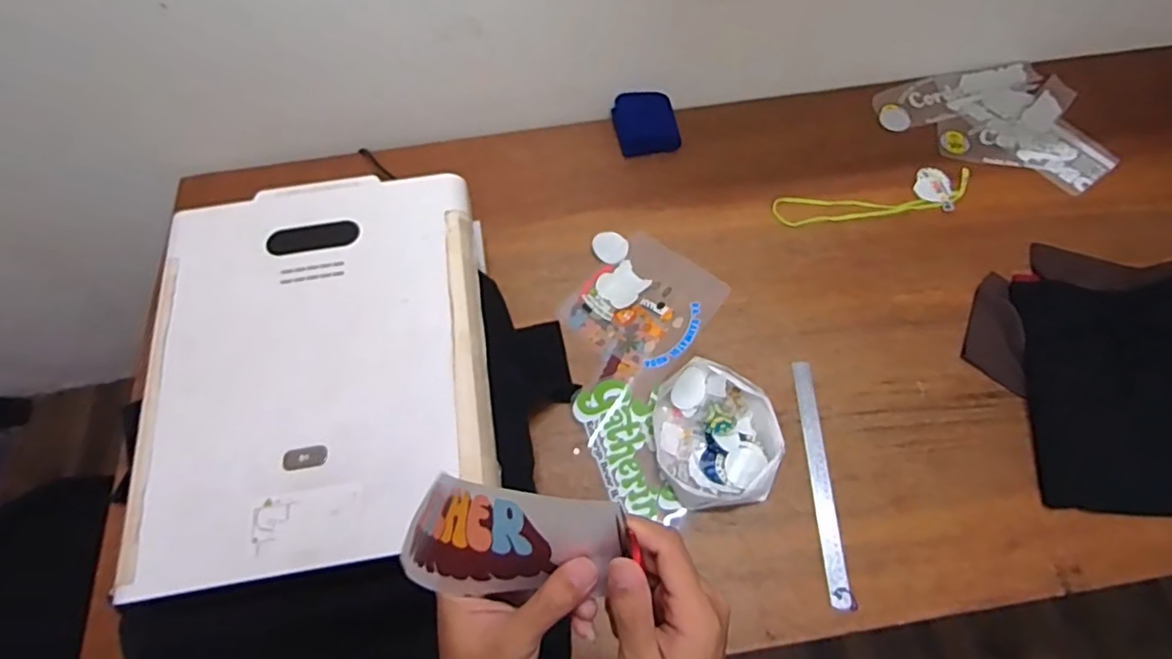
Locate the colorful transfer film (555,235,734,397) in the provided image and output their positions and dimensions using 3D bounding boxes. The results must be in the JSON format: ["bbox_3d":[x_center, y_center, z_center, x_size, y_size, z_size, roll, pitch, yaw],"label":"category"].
[{"bbox_3d":[0.090,-0.031,0.953,0.196,0.006,0.242,38,70,18],"label":"colorful transfer film"}]

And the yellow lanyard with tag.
[{"bbox_3d":[0.498,-0.230,1.043,0.354,0.008,0.091,-7,64,-2],"label":"yellow lanyard with tag"}]

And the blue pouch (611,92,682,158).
[{"bbox_3d":[0.111,-0.382,1.115,0.112,0.035,0.118,-8,64,-3],"label":"blue pouch"}]

